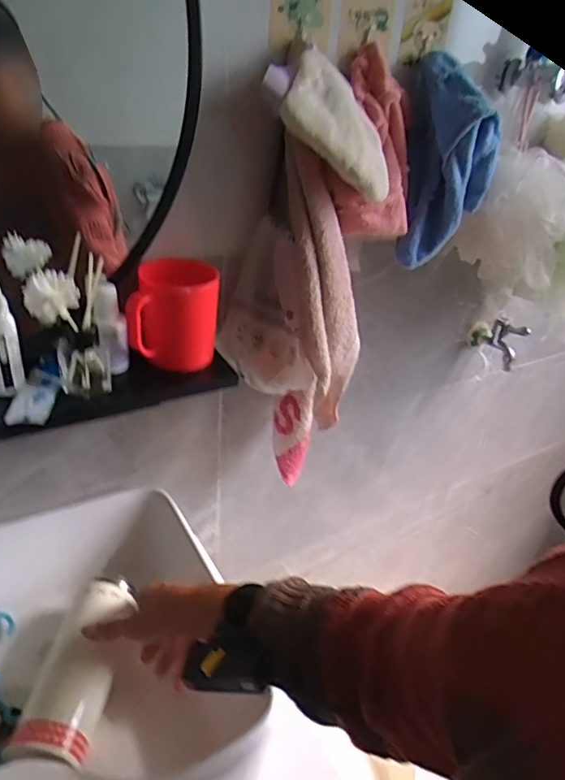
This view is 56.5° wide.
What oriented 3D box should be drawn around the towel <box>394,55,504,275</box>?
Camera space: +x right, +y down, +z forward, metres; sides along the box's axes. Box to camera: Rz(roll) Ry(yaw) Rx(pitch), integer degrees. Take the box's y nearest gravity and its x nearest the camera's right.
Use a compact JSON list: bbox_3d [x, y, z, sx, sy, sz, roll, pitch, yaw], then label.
[{"bbox_3d":[0.205,-0.282,0.669,0.121,0.219,0.090,12,30,13],"label":"towel"}]

